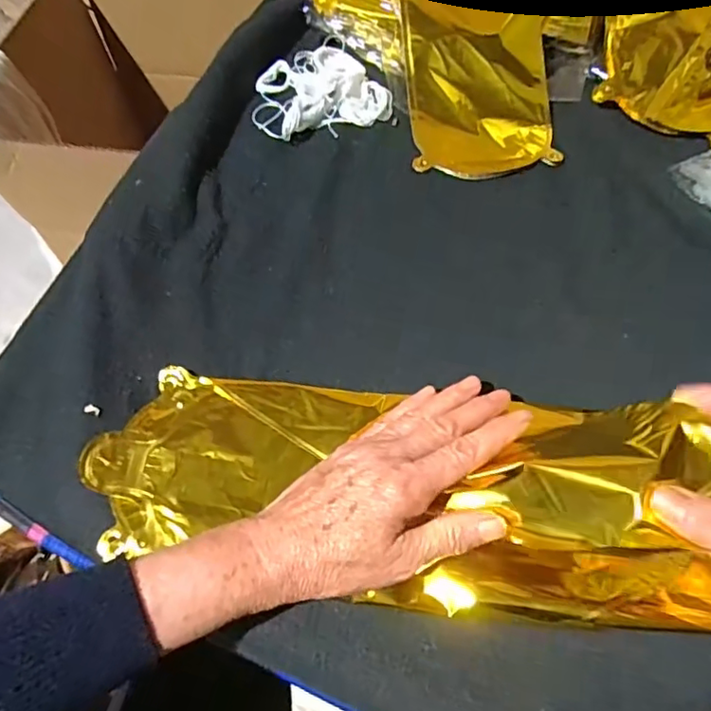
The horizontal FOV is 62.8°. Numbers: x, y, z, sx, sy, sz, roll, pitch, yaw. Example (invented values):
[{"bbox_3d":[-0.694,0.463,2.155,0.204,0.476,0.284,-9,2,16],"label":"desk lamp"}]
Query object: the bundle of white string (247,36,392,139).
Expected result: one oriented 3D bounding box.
[{"bbox_3d":[-0.035,-0.242,0.526,0.118,0.029,0.093,-16,60,-9],"label":"bundle of white string"}]

